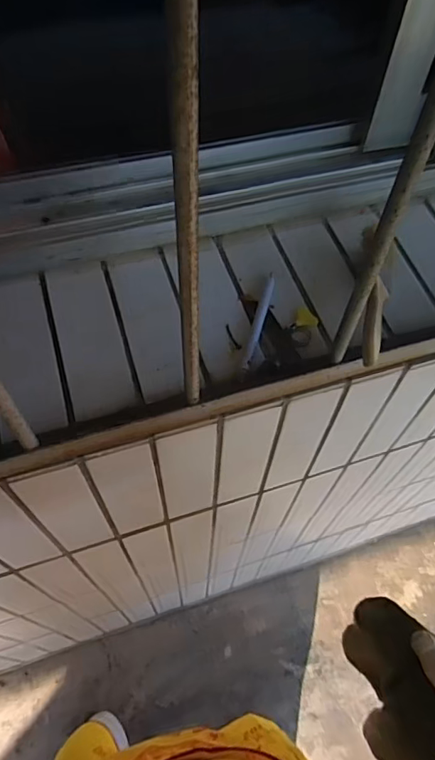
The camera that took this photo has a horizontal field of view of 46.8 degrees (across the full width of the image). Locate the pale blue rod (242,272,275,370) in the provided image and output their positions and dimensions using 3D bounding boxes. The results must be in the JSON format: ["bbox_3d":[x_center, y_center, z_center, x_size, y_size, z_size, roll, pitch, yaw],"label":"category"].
[{"bbox_3d":[0.042,-0.060,0.505,0.009,0.007,0.124,14,58,7],"label":"pale blue rod"}]

